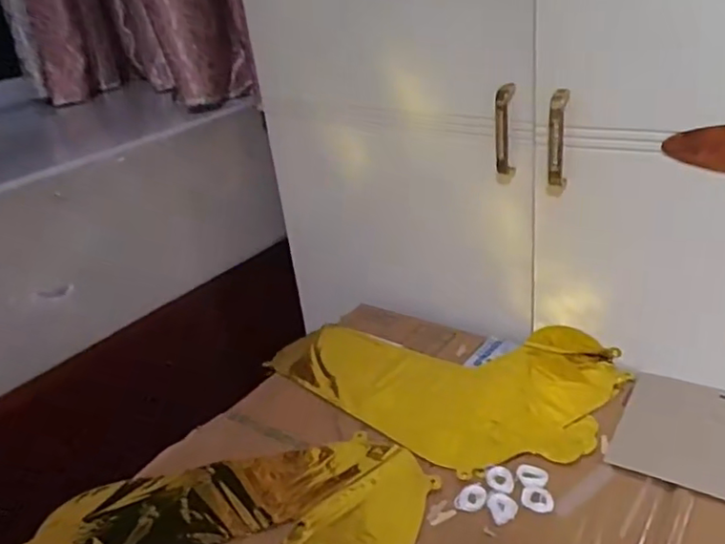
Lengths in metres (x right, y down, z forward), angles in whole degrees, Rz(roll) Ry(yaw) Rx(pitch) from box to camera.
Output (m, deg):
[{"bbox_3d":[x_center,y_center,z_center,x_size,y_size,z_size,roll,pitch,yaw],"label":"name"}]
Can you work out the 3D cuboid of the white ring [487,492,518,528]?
[{"bbox_3d":[0.128,0.215,0.564,0.026,0.004,0.031,-13,28,-11],"label":"white ring"}]

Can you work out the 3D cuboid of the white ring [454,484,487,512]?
[{"bbox_3d":[0.102,0.210,0.576,0.024,0.004,0.033,15,35,36],"label":"white ring"}]

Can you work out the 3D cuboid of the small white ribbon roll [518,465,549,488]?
[{"bbox_3d":[0.162,0.195,0.590,0.028,0.005,0.027,-6,27,3],"label":"small white ribbon roll"}]

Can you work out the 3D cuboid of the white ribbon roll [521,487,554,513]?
[{"bbox_3d":[0.160,0.208,0.566,0.028,0.005,0.025,5,30,22],"label":"white ribbon roll"}]

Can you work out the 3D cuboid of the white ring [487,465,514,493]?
[{"bbox_3d":[0.132,0.197,0.591,0.024,0.004,0.034,-12,28,-8],"label":"white ring"}]

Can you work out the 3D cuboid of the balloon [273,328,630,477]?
[{"bbox_3d":[0.080,0.141,0.739,0.418,0.041,0.234,2,25,19],"label":"balloon"}]

